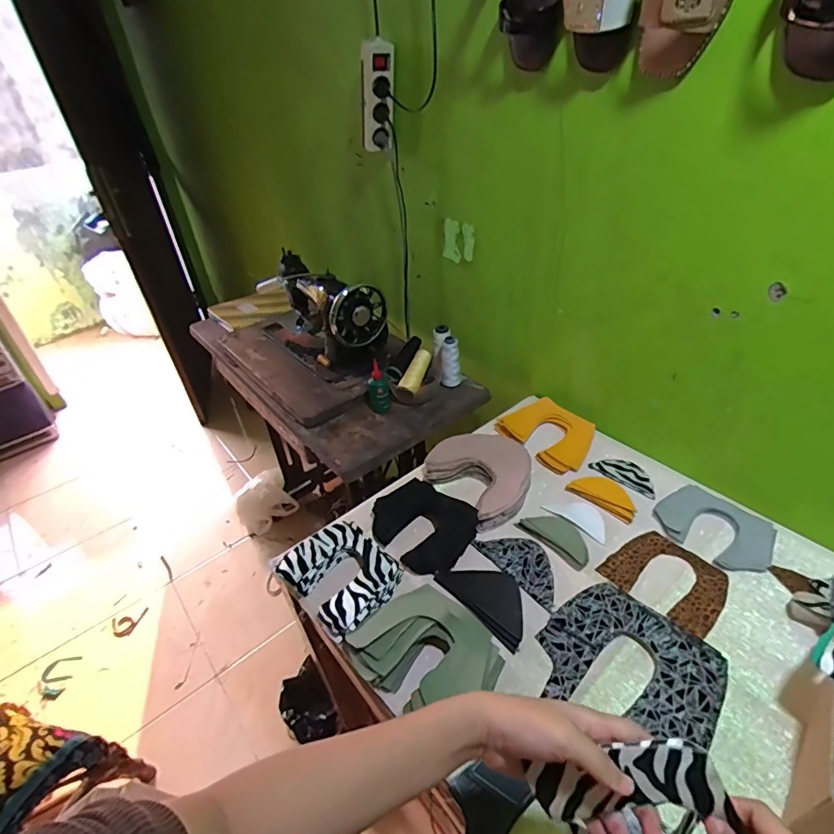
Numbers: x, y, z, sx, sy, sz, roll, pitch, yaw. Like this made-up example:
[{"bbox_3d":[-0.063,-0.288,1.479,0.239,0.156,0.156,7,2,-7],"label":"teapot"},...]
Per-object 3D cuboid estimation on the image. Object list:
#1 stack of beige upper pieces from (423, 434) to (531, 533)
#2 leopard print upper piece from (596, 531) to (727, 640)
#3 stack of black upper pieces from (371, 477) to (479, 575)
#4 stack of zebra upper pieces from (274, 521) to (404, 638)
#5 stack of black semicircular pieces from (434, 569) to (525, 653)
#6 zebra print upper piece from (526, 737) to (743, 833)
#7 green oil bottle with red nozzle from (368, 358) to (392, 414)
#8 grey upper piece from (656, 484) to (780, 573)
[{"bbox_3d":[0.118,0.093,0.850,0.171,0.035,0.179,-32,45,-30],"label":"stack of beige upper pieces"},{"bbox_3d":[0.352,0.226,0.686,0.122,0.008,0.144,-29,44,-28],"label":"leopard print upper piece"},{"bbox_3d":[0.008,0.167,0.775,0.159,0.032,0.126,26,47,34],"label":"stack of black upper pieces"},{"bbox_3d":[-0.107,0.227,0.710,0.152,0.038,0.130,28,48,35],"label":"stack of zebra upper pieces"},{"bbox_3d":[0.103,0.246,0.676,0.076,0.012,0.142,-28,43,-27],"label":"stack of black semicircular pieces"},{"bbox_3d":[0.162,0.299,0.350,0.083,0.143,0.134,-31,45,-30],"label":"zebra print upper piece"},{"bbox_3d":[-0.081,-0.065,1.020,0.046,0.098,0.035,-8,38,-4],"label":"green oil bottle with red nozzle"},{"bbox_3d":[0.449,0.165,0.736,0.110,0.016,0.153,-32,45,-31],"label":"grey upper piece"}]

